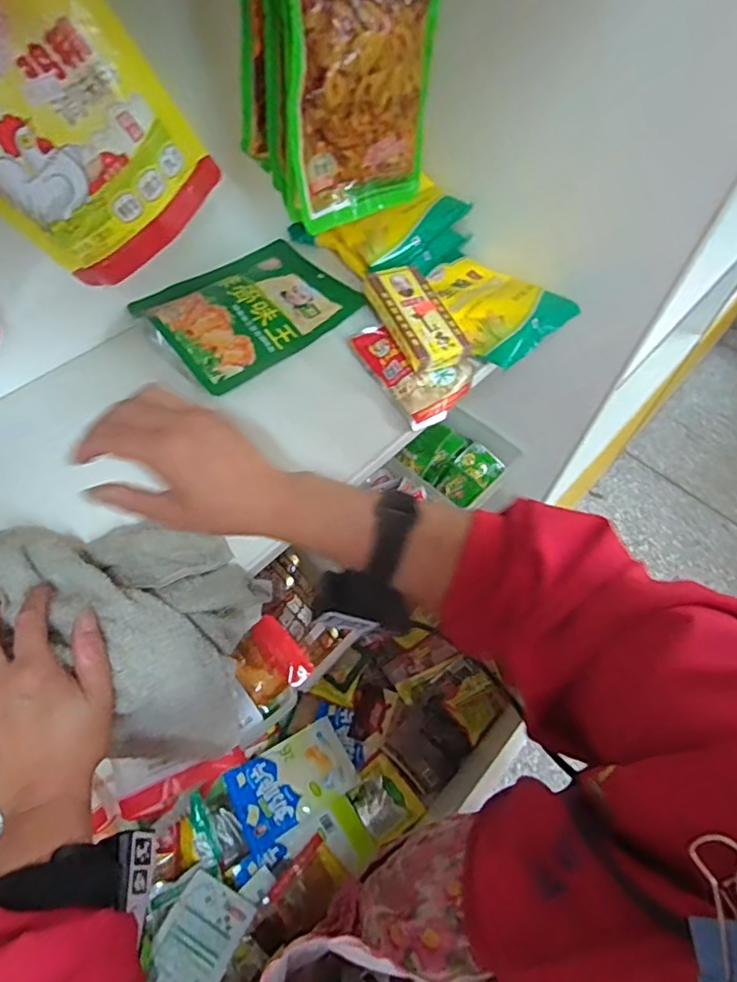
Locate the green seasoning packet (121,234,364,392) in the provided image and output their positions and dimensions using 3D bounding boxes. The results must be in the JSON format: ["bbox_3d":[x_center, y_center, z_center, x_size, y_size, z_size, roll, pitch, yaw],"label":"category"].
[{"bbox_3d":[-0.120,-0.196,0.586,0.214,0.035,0.146,-38,66,-24],"label":"green seasoning packet"}]

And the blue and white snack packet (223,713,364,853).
[{"bbox_3d":[-0.152,0.594,1.131,0.243,0.040,0.174,-26,62,-19],"label":"blue and white snack packet"}]

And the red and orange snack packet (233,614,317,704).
[{"bbox_3d":[-0.113,0.190,0.626,0.072,0.028,0.081,-35,89,-21],"label":"red and orange snack packet"}]

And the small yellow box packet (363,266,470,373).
[{"bbox_3d":[0.047,-0.174,0.555,0.063,0.030,0.119,-22,61,-17],"label":"small yellow box packet"}]

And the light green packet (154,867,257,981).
[{"bbox_3d":[-0.298,0.782,0.957,0.132,0.017,0.196,23,38,13],"label":"light green packet"}]

